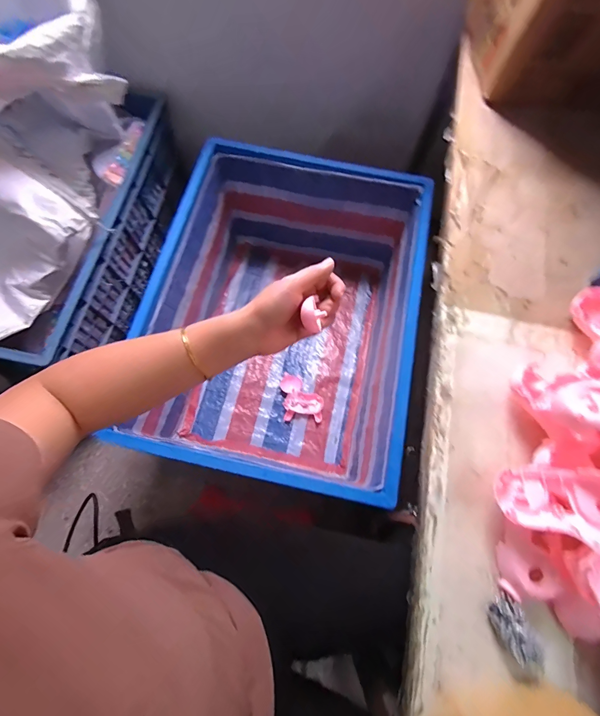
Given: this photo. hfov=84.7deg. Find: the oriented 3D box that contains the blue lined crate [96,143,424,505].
[{"bbox_3d":[-0.034,-0.099,0.966,0.620,0.457,0.847,10,72,2],"label":"blue lined crate"}]

